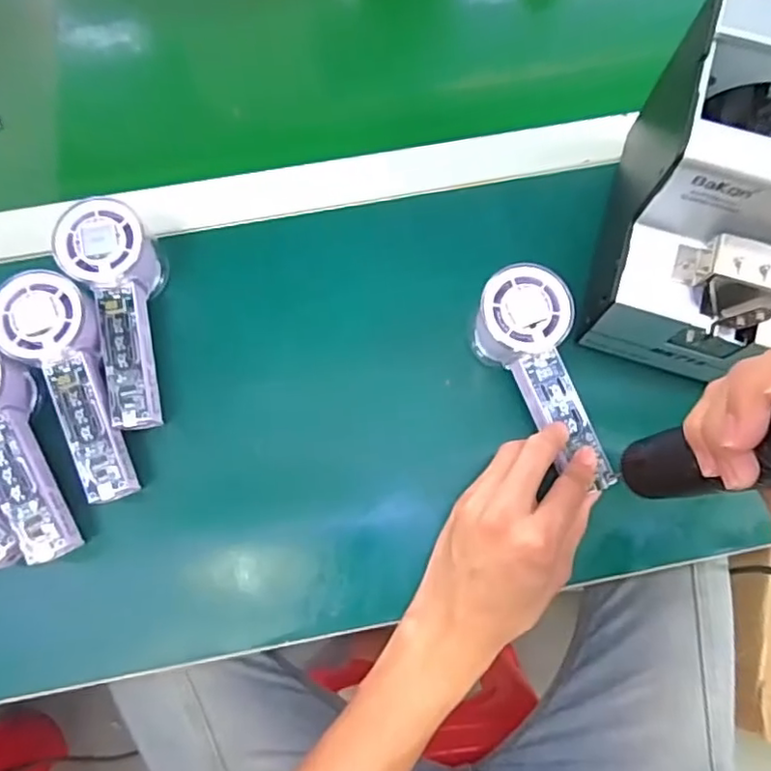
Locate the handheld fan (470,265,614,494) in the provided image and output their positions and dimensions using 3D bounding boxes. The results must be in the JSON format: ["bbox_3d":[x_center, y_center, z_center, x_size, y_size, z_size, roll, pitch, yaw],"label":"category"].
[{"bbox_3d":[0.103,-0.006,0.400,0.057,0.046,0.143,-23,92,-7],"label":"handheld fan"}]

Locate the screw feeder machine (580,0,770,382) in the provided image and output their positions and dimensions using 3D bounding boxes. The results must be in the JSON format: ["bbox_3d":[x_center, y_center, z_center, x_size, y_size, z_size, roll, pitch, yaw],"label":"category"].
[{"bbox_3d":[0.217,-0.106,0.376,0.120,0.148,0.168,18,74,6],"label":"screw feeder machine"}]

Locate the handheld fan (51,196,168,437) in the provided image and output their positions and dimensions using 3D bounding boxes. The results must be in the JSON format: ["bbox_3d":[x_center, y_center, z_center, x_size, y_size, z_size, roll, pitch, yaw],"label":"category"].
[{"bbox_3d":[-0.177,-0.045,0.412,0.049,0.057,0.148,-10,87,-3],"label":"handheld fan"}]

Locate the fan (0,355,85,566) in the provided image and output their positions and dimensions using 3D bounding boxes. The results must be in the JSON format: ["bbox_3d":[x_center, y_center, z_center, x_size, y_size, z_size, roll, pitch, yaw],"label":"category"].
[{"bbox_3d":[-0.236,0.038,0.379,0.053,0.037,0.149,-28,90,-8],"label":"fan"}]

